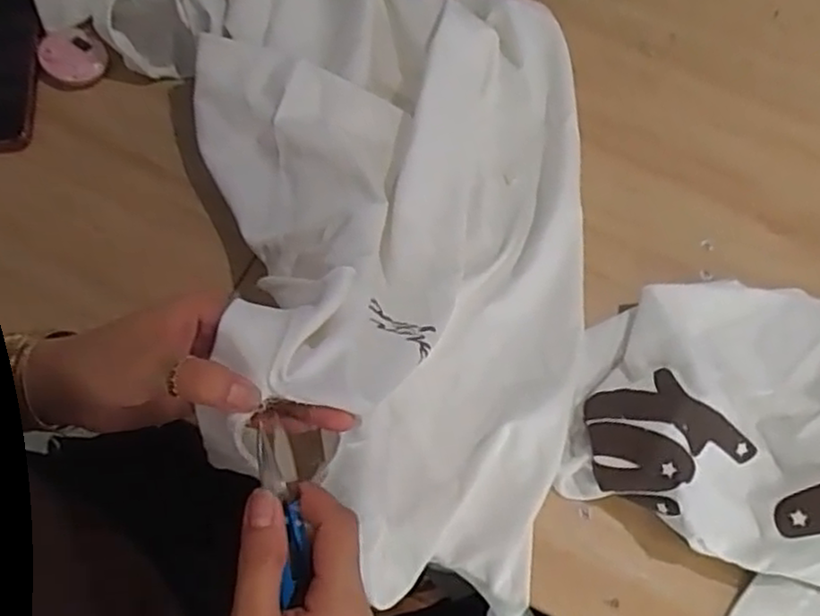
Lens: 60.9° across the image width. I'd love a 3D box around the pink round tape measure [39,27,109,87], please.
[{"bbox_3d":[-0.291,-0.218,0.604,0.051,0.015,0.050,1,71,-2],"label":"pink round tape measure"}]

